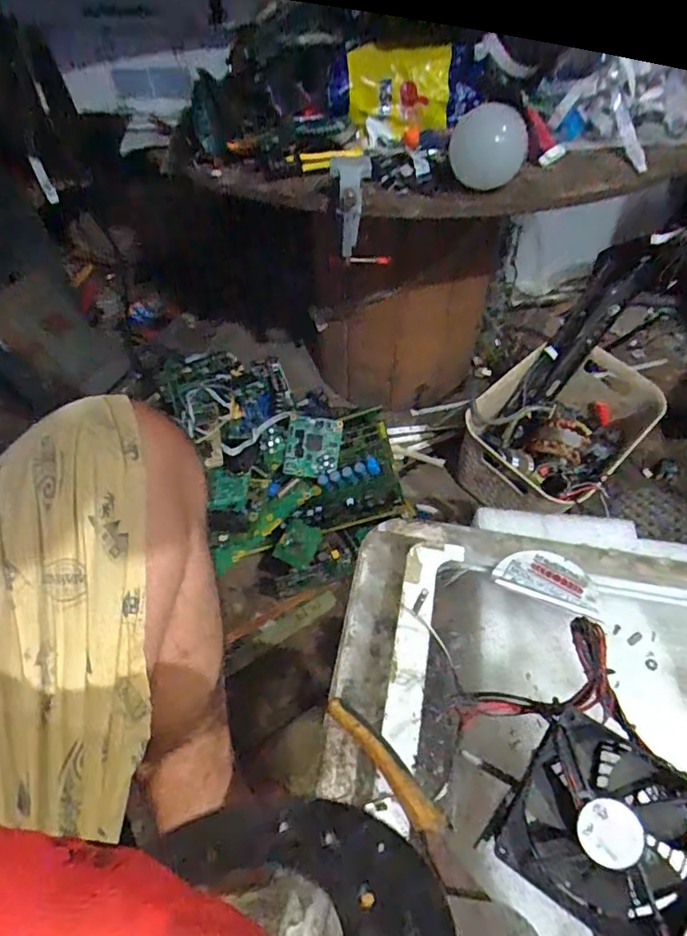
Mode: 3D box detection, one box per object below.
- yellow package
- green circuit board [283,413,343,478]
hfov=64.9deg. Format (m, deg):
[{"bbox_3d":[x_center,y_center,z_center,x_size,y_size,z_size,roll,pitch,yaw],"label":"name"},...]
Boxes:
[{"bbox_3d":[0.063,-0.385,0.547,0.152,0.063,0.048,3,49,4],"label":"yellow package"},{"bbox_3d":[-0.048,-0.032,0.843,0.082,0.013,0.091,8,92,1],"label":"green circuit board"}]

